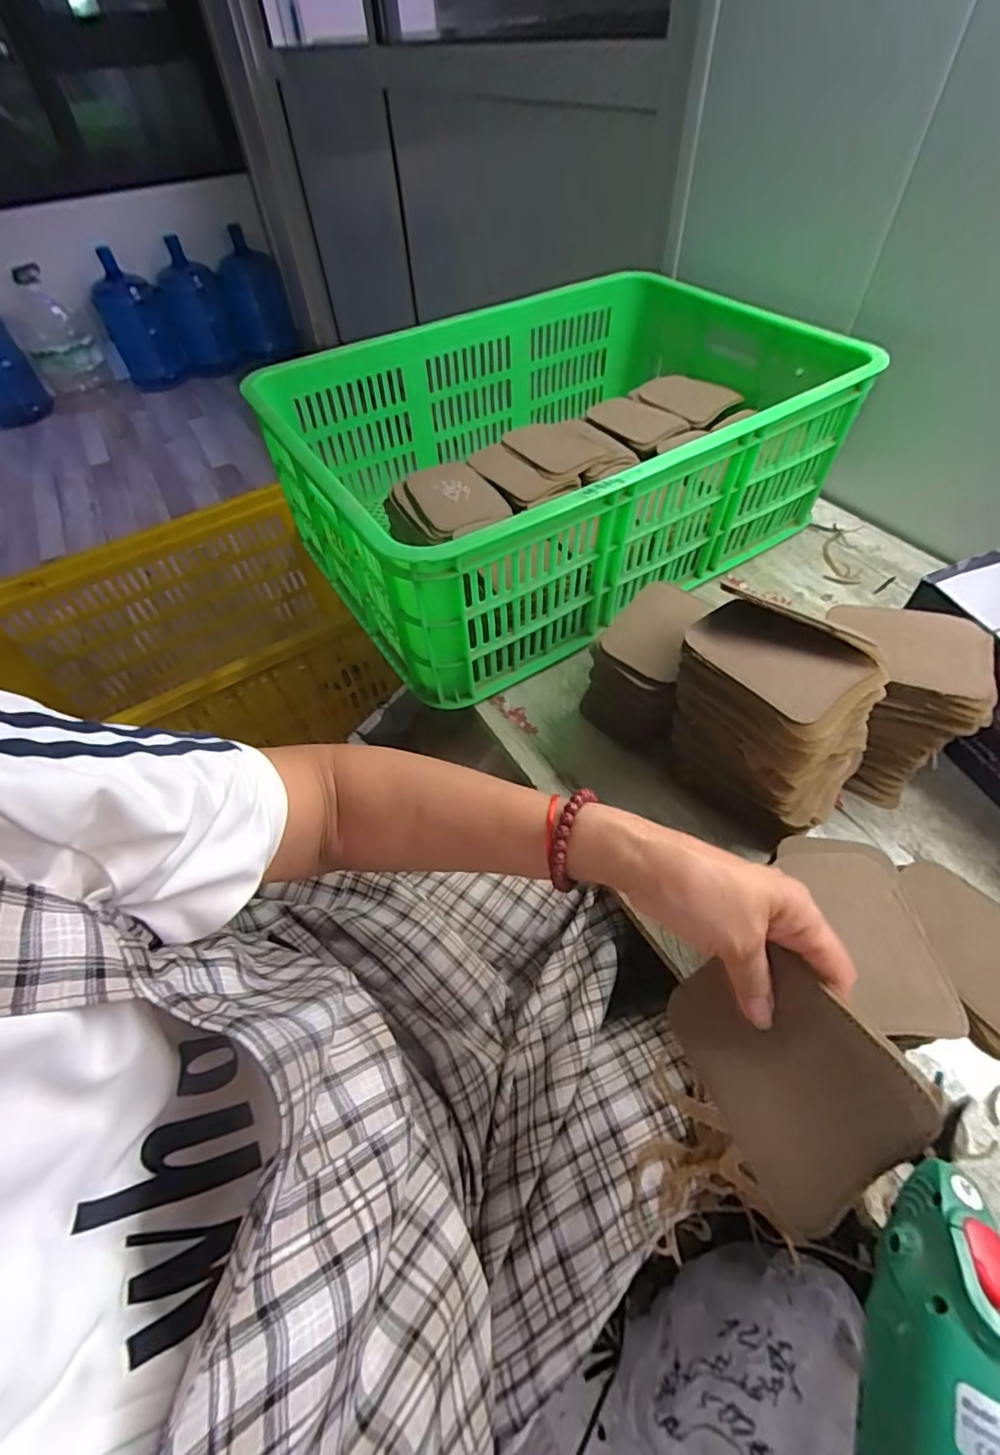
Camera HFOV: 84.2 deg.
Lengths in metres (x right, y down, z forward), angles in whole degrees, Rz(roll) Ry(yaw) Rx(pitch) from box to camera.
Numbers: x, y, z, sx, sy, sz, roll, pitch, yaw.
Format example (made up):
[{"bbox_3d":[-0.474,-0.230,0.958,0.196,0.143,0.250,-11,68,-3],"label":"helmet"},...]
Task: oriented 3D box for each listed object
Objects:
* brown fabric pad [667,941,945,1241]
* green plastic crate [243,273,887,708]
[{"bbox_3d":[0.135,0.163,0.270,0.087,0.006,0.106,-54,35,12],"label":"brown fabric pad"},{"bbox_3d":[0.070,-0.334,0.678,0.608,0.194,0.438,-30,55,-18],"label":"green plastic crate"}]

